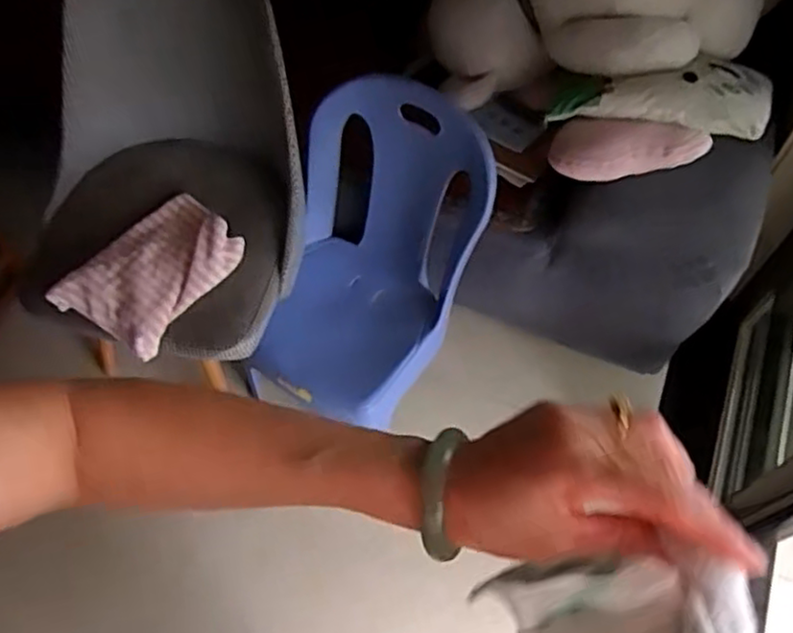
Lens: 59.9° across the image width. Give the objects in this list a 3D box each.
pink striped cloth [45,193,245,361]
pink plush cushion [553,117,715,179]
[{"bbox_3d":[-0.389,-0.082,1.115,0.200,0.033,0.269,29,64,15],"label":"pink striped cloth"},{"bbox_3d":[0.372,-0.273,1.113,0.235,0.057,0.092,3,59,19],"label":"pink plush cushion"}]

